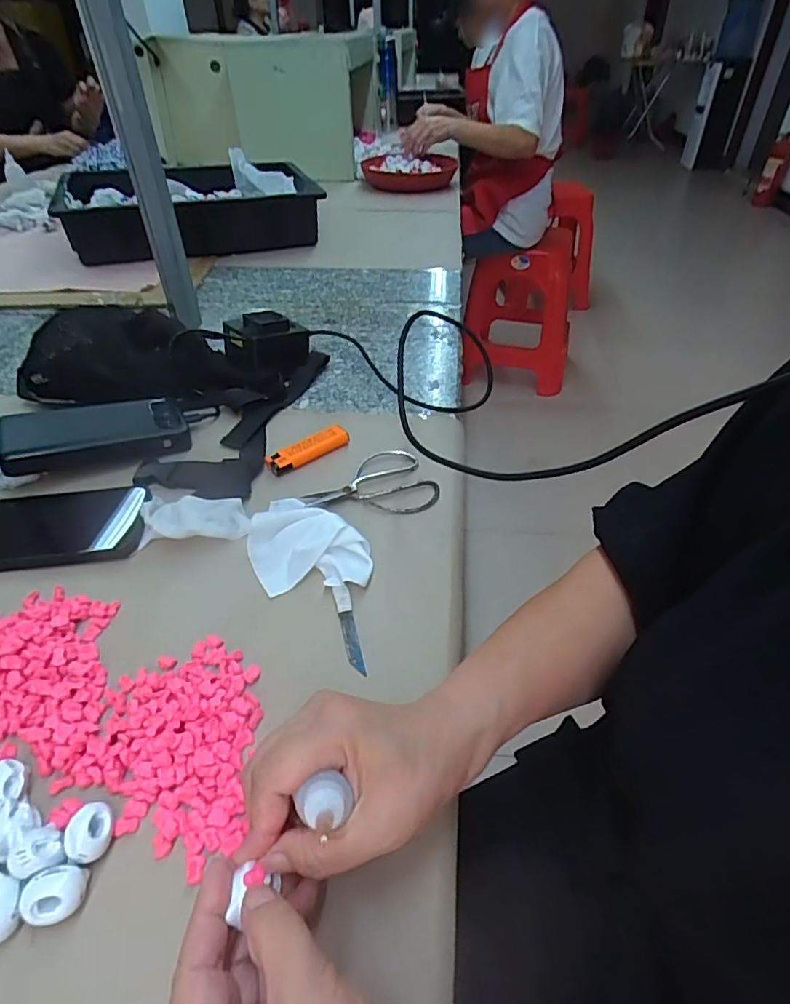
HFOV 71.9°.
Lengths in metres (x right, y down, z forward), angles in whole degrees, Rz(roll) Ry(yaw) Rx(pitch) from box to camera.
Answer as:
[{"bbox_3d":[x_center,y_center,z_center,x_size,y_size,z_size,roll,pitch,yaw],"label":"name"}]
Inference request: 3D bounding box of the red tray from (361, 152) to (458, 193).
[{"bbox_3d":[0.036,-0.860,1.408,0.237,0.059,0.219,-2,40,0],"label":"red tray"}]

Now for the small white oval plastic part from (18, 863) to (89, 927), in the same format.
[{"bbox_3d":[-0.158,0.183,0.253,0.024,0.017,0.022,-9,43,-9],"label":"small white oval plastic part"}]

